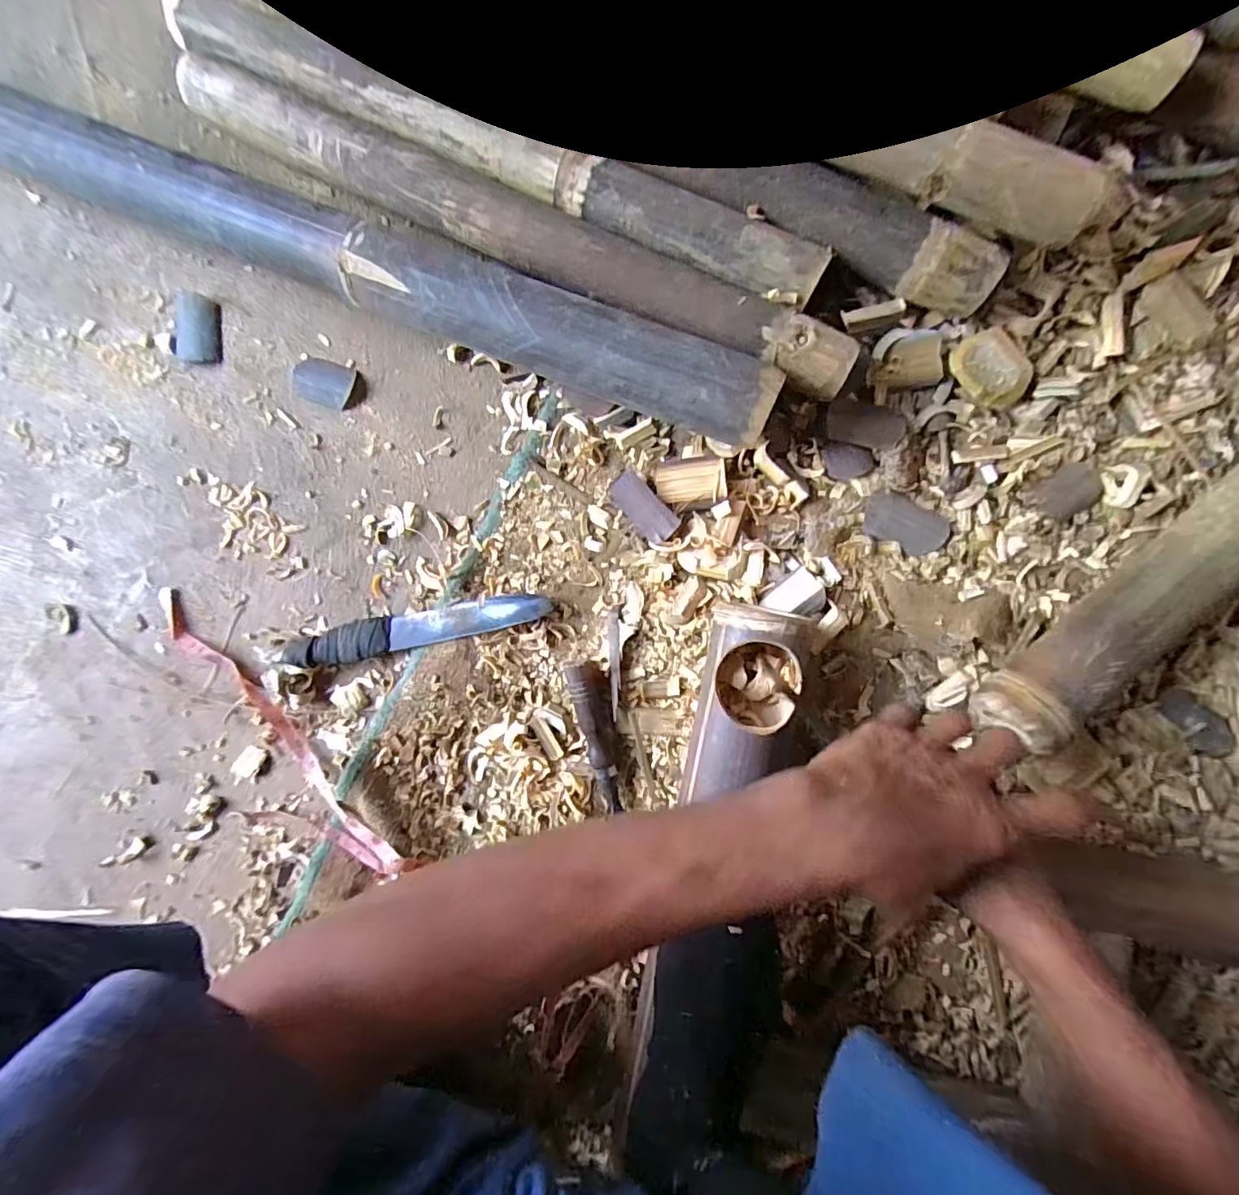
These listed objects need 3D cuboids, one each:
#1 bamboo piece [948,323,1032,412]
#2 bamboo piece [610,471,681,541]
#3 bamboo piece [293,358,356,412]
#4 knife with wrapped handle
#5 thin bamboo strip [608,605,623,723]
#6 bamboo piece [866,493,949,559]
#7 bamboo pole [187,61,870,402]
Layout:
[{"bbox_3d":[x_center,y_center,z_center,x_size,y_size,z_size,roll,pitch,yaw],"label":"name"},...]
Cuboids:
[{"bbox_3d":[0.323,-0.198,0.461,0.057,0.018,0.067,-35,87,3],"label":"bamboo piece"},{"bbox_3d":[0.022,-0.083,0.493,0.031,0.016,0.072,-42,87,3],"label":"bamboo piece"},{"bbox_3d":[-0.290,-0.211,0.522,0.061,0.009,0.043,19,91,4],"label":"bamboo piece"},{"bbox_3d":[-0.192,0.030,0.504,0.251,0.024,0.034,-12,89,4],"label":"knife with wrapped handle"},{"bbox_3d":[-0.004,0.060,0.494,0.012,0.011,0.103,1,89,4],"label":"thin bamboo strip"},{"bbox_3d":[0.256,-0.066,0.476,0.074,0.007,0.043,28,91,4],"label":"bamboo piece"},{"bbox_3d":[-0.105,-0.324,0.475,0.648,0.060,0.052,25,91,4],"label":"bamboo pole"}]

